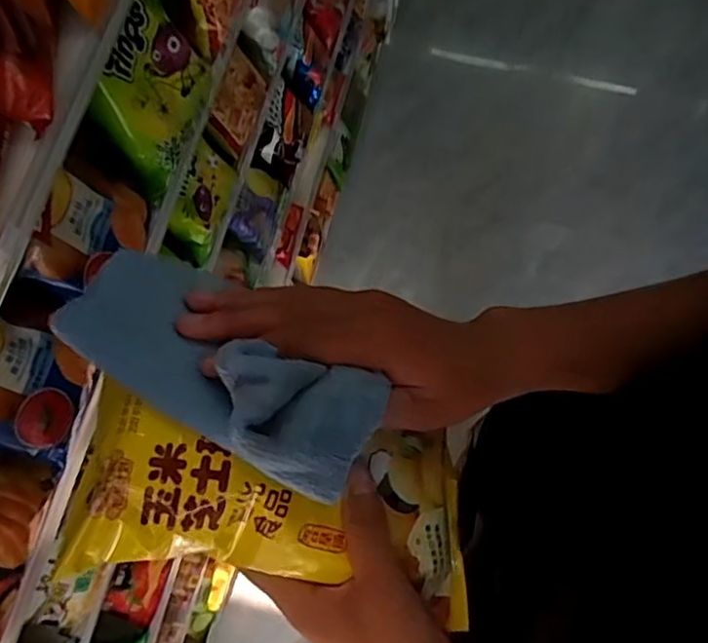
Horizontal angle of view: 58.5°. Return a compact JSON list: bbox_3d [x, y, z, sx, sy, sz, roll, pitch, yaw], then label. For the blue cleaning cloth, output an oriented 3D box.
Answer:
[{"bbox_3d":[-0.063,0.018,0.300,0.154,0.043,0.065,29,74,15],"label":"blue cleaning cloth"}]

